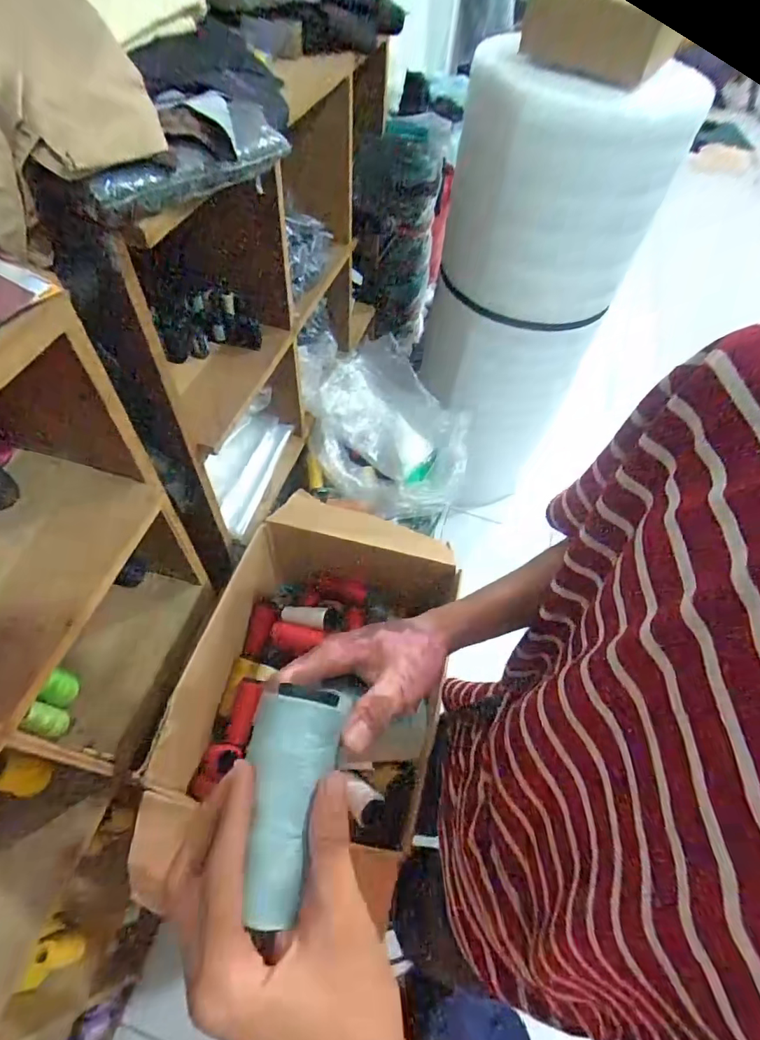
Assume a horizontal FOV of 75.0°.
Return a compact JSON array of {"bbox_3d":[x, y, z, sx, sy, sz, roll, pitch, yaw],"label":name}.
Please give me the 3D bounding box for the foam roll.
[{"bbox_3d":[0.352,-0.525,1.366,0.465,1.164,0.438,2,56,-3],"label":"foam roll"}]

